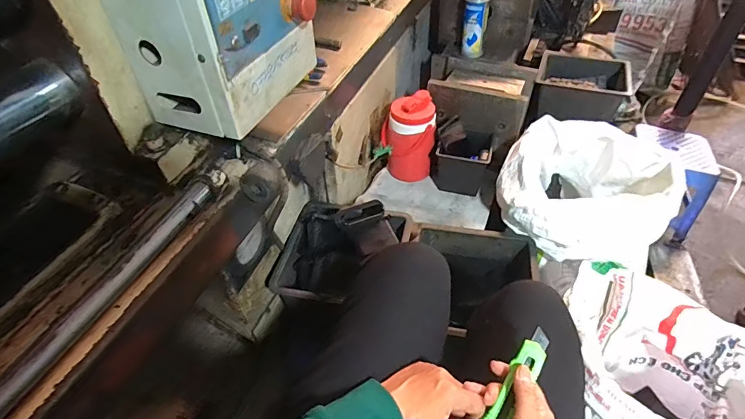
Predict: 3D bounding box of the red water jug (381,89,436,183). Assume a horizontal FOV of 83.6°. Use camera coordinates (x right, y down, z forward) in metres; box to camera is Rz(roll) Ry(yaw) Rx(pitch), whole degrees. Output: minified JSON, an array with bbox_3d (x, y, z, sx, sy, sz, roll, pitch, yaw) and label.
[{"bbox_3d":[0.093,-0.180,1.083,0.128,0.225,0.106,-1,46,3],"label":"red water jug"}]

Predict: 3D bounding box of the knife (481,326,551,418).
[{"bbox_3d":[0.154,0.209,0.466,0.028,0.009,0.163,28,77,27],"label":"knife"}]

